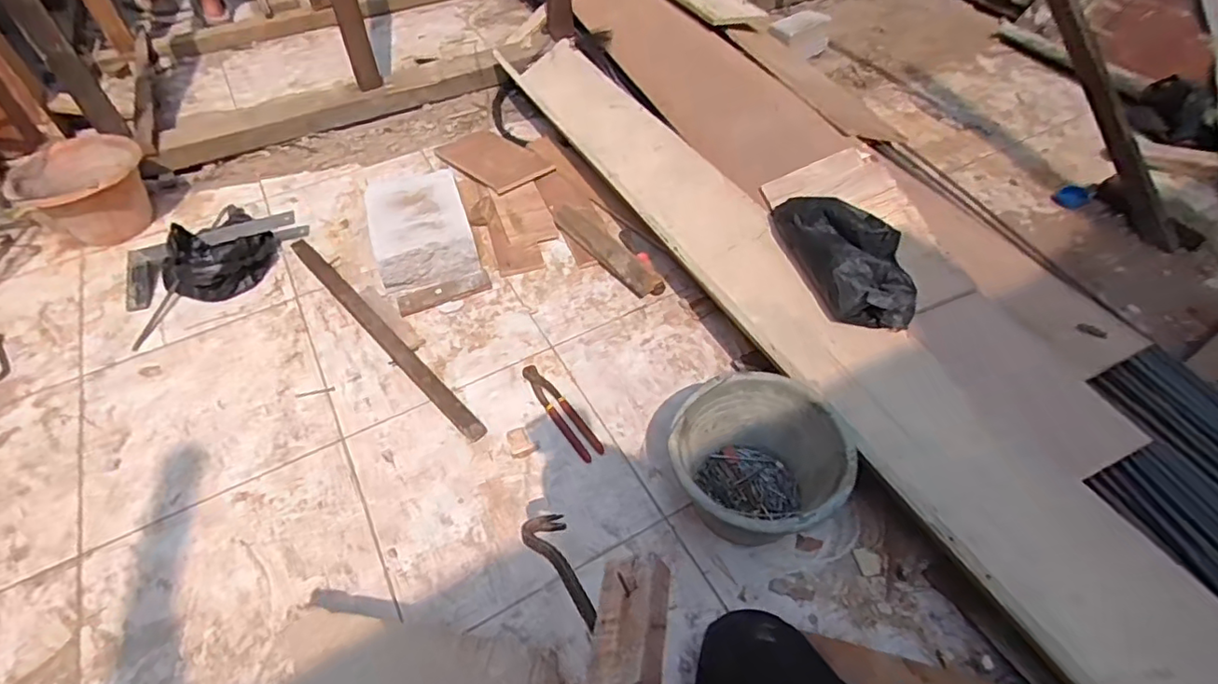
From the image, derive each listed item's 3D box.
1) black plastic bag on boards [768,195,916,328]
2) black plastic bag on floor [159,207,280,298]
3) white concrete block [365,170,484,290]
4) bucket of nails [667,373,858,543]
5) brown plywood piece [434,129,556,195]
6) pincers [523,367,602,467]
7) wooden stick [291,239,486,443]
[{"bbox_3d":[0.424,-0.158,1.077,0.154,0.078,0.325,-20,52,-15],"label":"black plastic bag on boards"},{"bbox_3d":[-0.817,-0.186,1.273,0.181,0.093,0.212,26,55,21],"label":"black plastic bag on floor"},{"bbox_3d":[-0.400,-0.240,1.292,0.197,0.112,0.257,-15,51,-11],"label":"white concrete block"},{"bbox_3d":[0.211,0.188,0.887,0.234,0.171,0.235,-1,50,1],"label":"bucket of nails"},{"bbox_3d":[-0.292,-0.464,1.532,0.164,0.010,0.332,-37,52,-21],"label":"brown plywood piece"},{"bbox_3d":[-0.082,0.119,1.047,0.044,0.014,0.215,-27,55,-20],"label":"pincers"},{"bbox_3d":[-0.443,-0.031,1.155,0.042,0.025,0.661,-36,58,-26],"label":"wooden stick"}]

